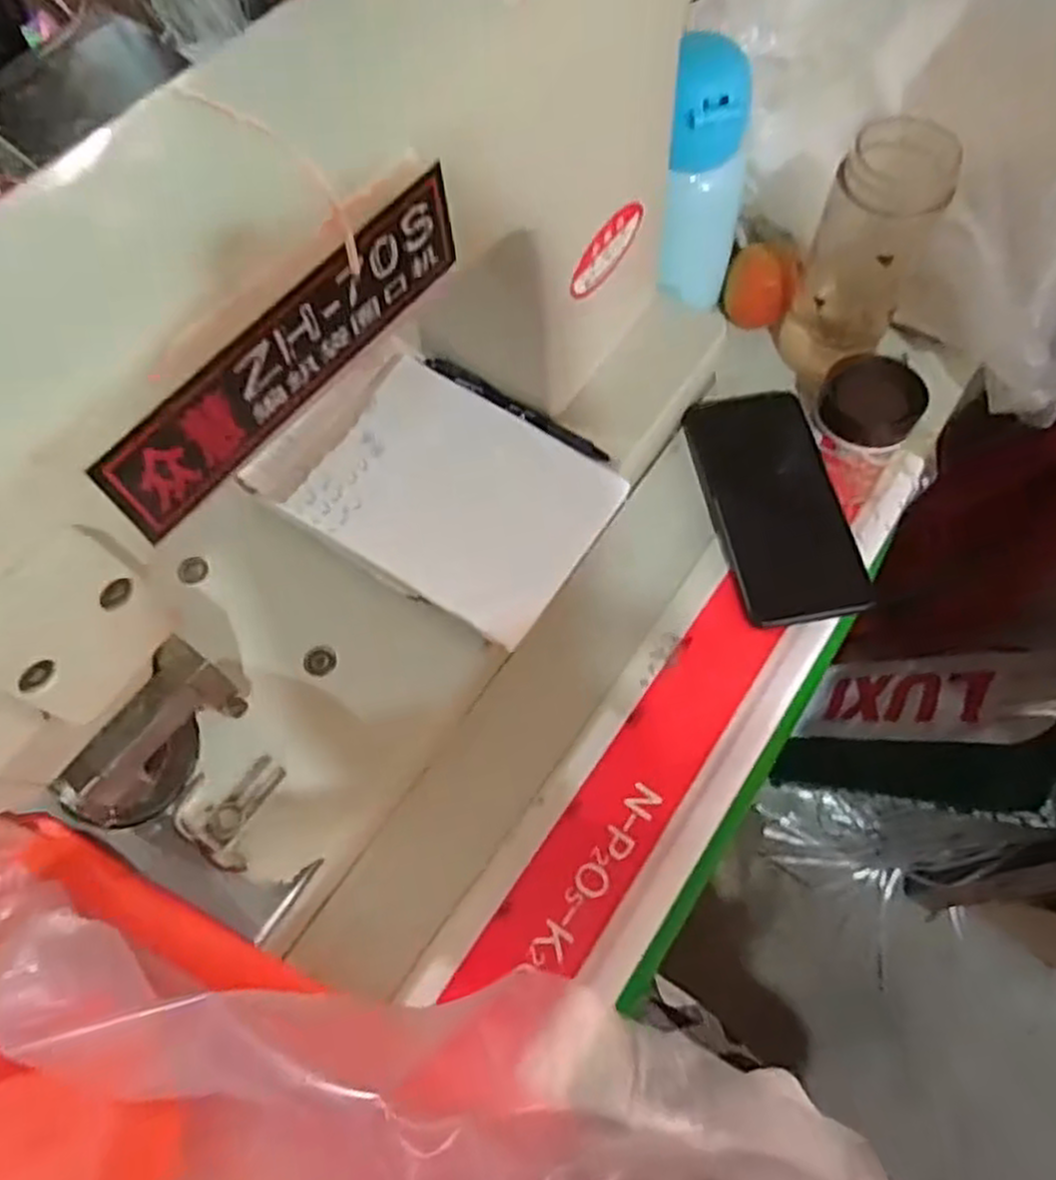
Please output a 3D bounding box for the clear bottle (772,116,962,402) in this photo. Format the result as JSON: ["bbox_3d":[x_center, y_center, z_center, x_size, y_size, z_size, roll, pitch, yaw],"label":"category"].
[{"bbox_3d":[0.205,-0.200,0.499,0.065,0.163,0.055,26,68,14],"label":"clear bottle"}]

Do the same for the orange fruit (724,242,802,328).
[{"bbox_3d":[0.169,-0.224,0.573,0.048,0.044,0.051,12,65,8],"label":"orange fruit"}]

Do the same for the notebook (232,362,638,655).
[{"bbox_3d":[-0.052,-0.062,0.469,0.184,0.020,0.127,33,73,11],"label":"notebook"}]

